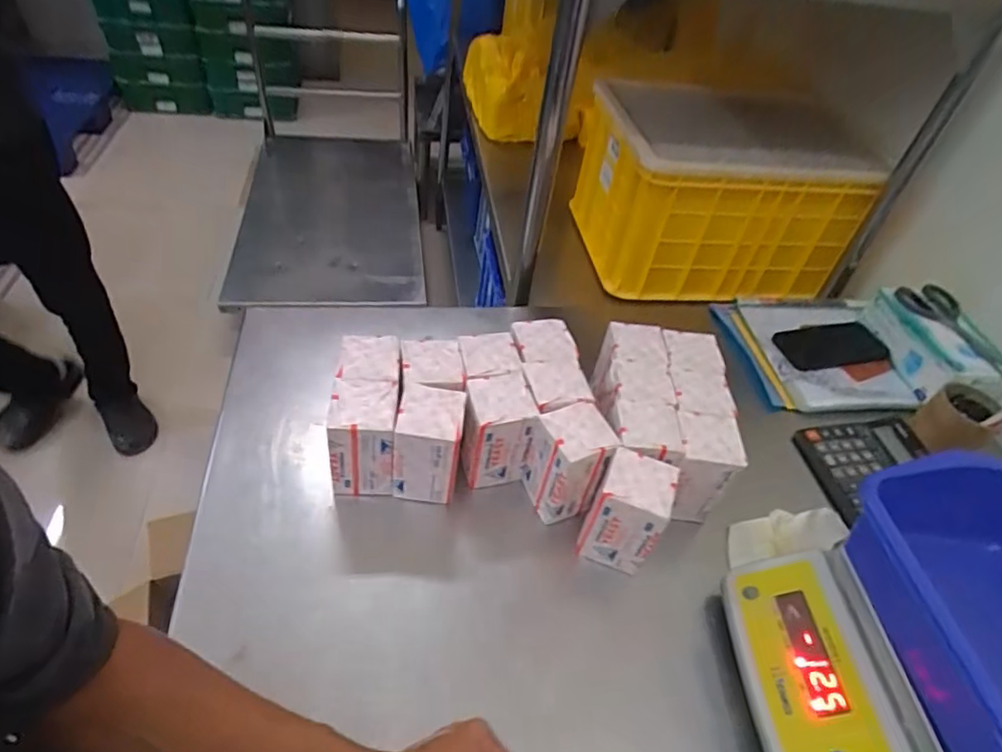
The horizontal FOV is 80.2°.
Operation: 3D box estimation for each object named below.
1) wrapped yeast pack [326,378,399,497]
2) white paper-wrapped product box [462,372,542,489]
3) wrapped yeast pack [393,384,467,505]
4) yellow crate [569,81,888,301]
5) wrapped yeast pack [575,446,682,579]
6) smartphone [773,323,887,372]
[{"bbox_3d":[-0.146,0.068,0.642,0.068,0.124,0.075,4,45,-4],"label":"wrapped yeast pack"},{"bbox_3d":[-0.005,0.062,0.667,0.076,0.117,0.073,-2,46,-9],"label":"white paper-wrapped product box"},{"bbox_3d":[-0.077,0.078,0.643,0.066,0.129,0.064,7,45,-1],"label":"wrapped yeast pack"},{"bbox_3d":[0.383,-0.349,1.122,0.417,0.247,0.351,-3,46,-12],"label":"yellow crate"},{"bbox_3d":[0.130,0.138,0.614,0.069,0.112,0.065,18,46,10],"label":"wrapped yeast pack"},{"bbox_3d":[0.510,-0.050,0.924,0.173,0.015,0.087,-7,47,-14],"label":"smartphone"}]

